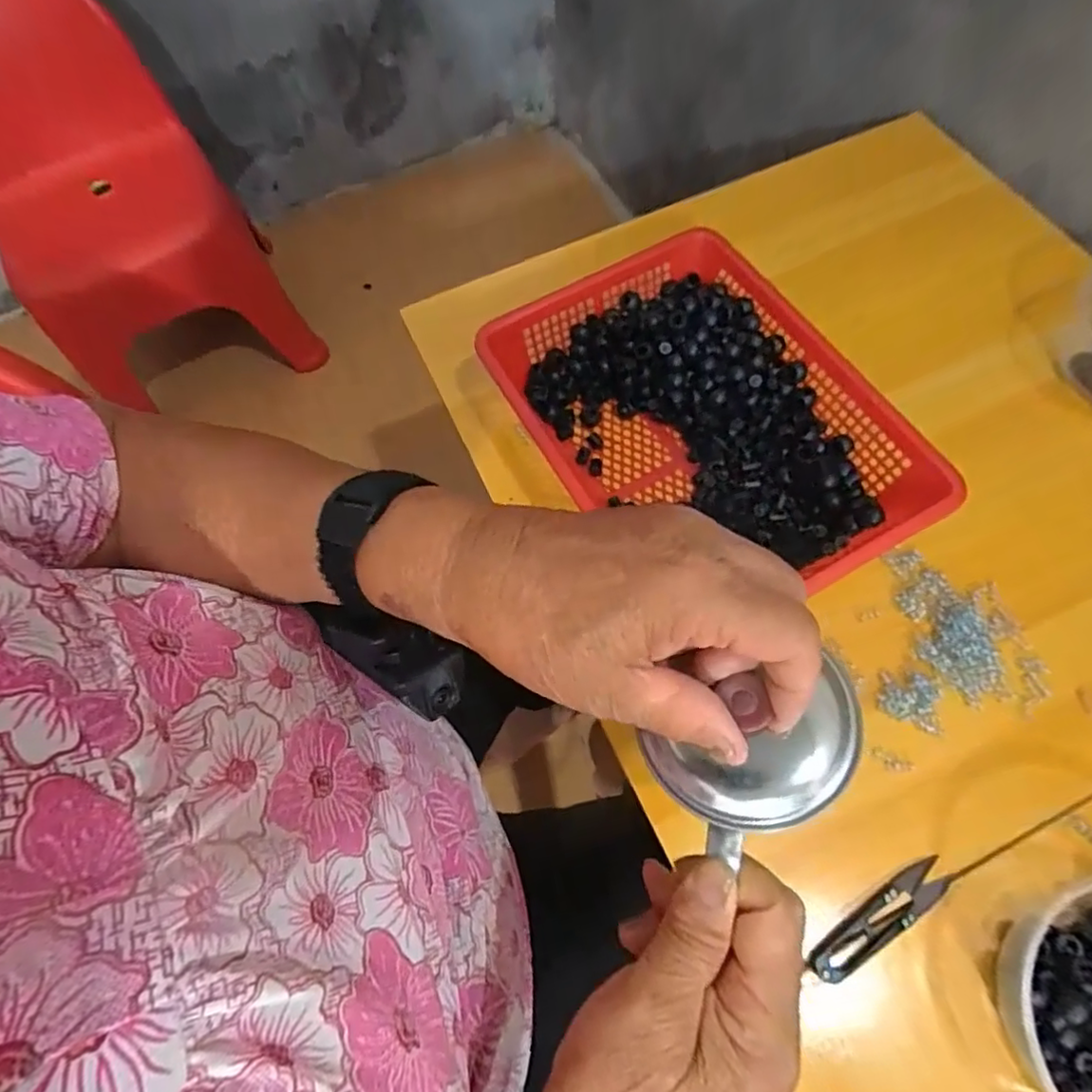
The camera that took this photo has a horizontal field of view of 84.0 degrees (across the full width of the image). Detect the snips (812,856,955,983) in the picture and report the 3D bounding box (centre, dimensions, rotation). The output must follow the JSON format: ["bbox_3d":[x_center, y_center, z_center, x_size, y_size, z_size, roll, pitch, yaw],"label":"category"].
[{"bbox_3d":[0.200,0.222,0.360,0.099,0.005,0.023,-30,69,-10],"label":"snips"}]

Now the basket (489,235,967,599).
[{"bbox_3d":[0.119,-0.089,0.463,0.212,0.075,0.291,-29,69,-9],"label":"basket"}]

